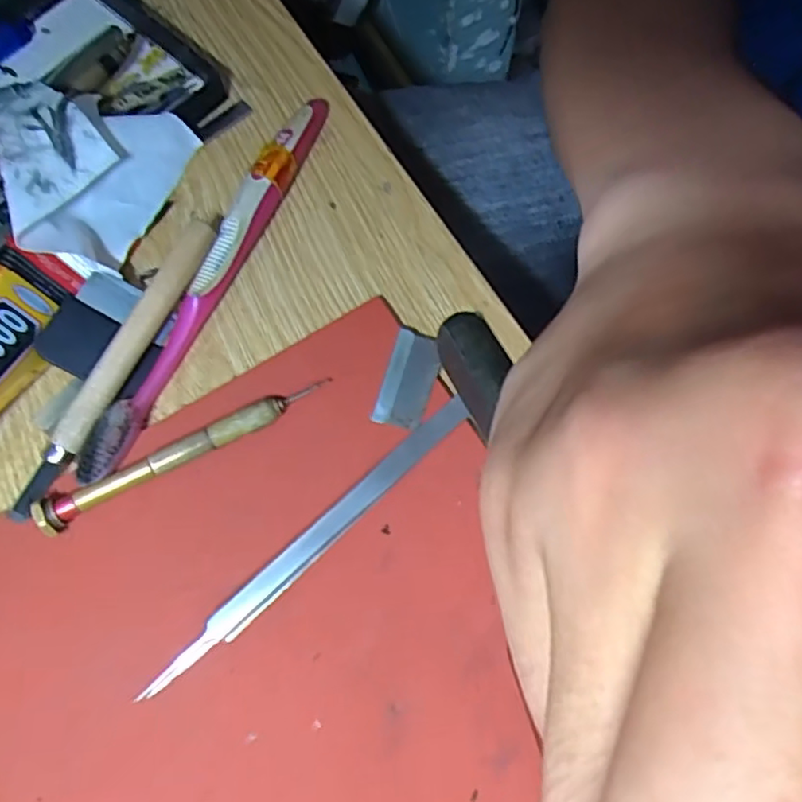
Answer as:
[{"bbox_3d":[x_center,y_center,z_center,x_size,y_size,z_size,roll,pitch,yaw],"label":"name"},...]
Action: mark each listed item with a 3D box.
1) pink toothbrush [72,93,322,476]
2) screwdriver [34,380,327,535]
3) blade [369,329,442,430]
[{"bbox_3d":[-0.079,-0.054,0.256,0.022,0.016,0.184,24,75,7],"label":"pink toothbrush"},{"bbox_3d":[-0.077,0.017,0.230,0.107,0.015,0.012,-28,76,-8],"label":"screwdriver"},{"bbox_3d":[0.003,-0.009,0.243,0.019,0.004,0.038,17,74,5],"label":"blade"}]

